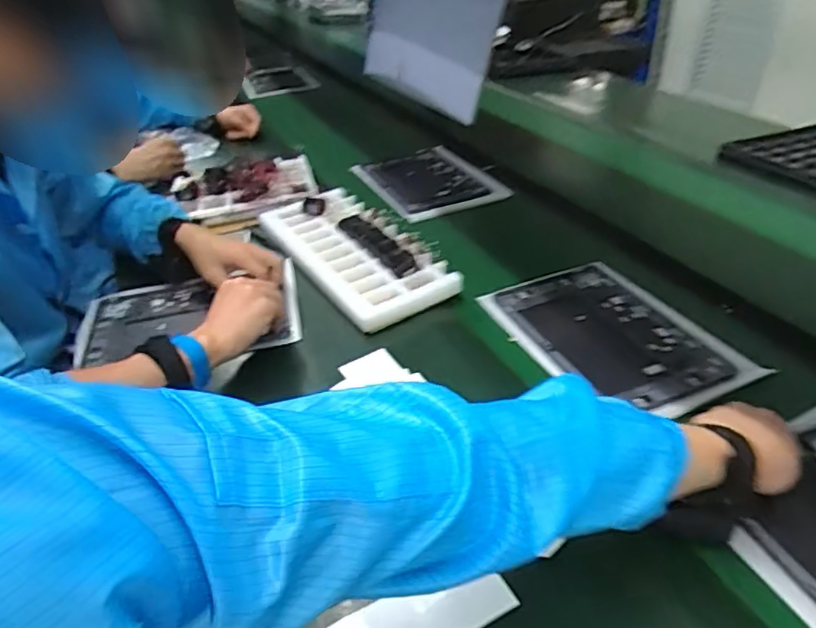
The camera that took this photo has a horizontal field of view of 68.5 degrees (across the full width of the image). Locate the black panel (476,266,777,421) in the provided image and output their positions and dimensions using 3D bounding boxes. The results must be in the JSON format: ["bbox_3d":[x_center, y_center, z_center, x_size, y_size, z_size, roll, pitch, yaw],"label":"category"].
[{"bbox_3d":[0.243,0.025,0.723,0.201,0.016,0.284,-18,38,-22],"label":"black panel"}]

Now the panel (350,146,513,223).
[{"bbox_3d":[0.032,-0.257,1.141,0.201,0.019,0.289,-15,37,-18],"label":"panel"}]

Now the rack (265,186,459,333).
[{"bbox_3d":[-0.088,-0.099,0.892,0.158,0.043,0.373,-20,38,-25],"label":"rack"}]

